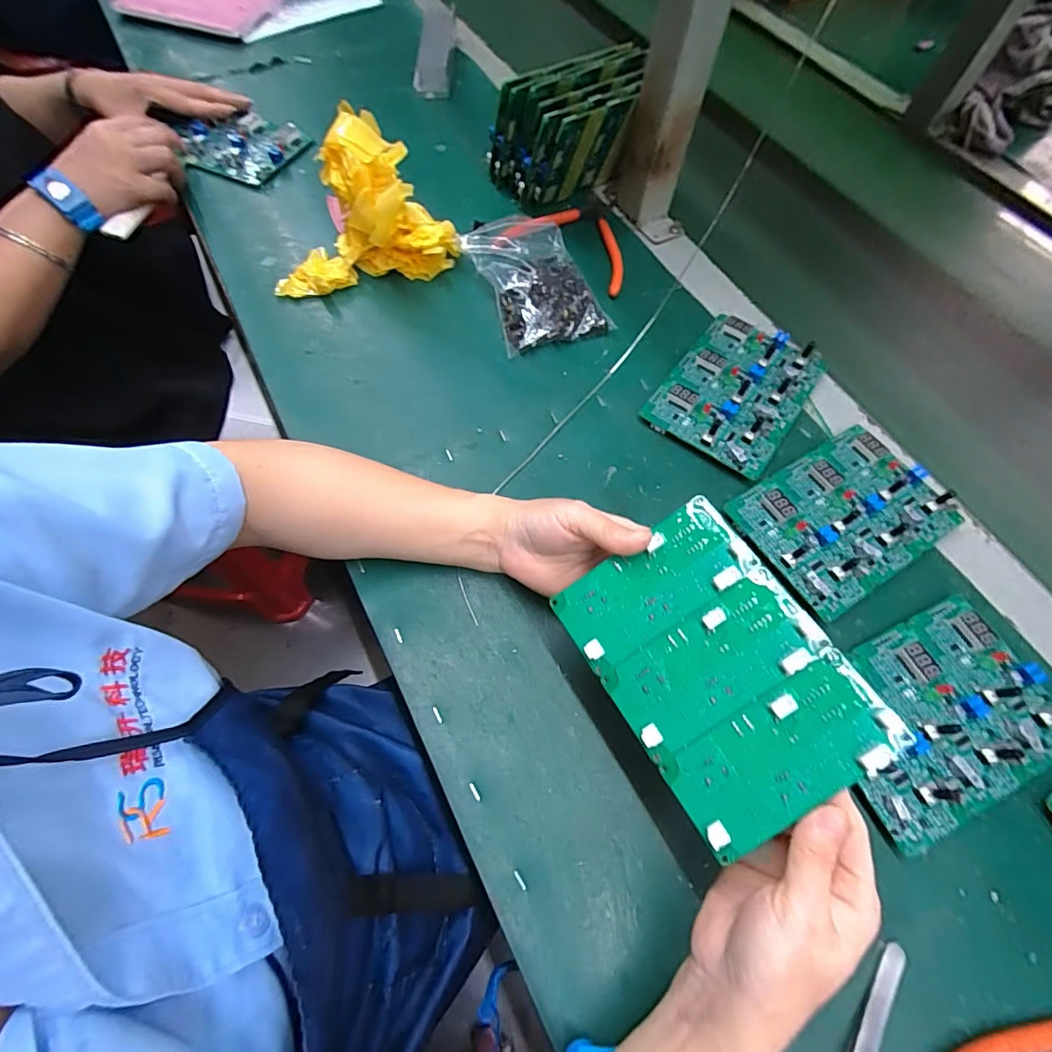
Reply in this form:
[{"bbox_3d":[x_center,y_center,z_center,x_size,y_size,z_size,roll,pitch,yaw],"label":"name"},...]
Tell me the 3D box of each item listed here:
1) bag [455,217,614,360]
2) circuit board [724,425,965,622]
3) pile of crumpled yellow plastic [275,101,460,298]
[{"bbox_3d":[0.006,-0.230,0.466,0.096,0.033,0.146,-20,67,-12],"label":"bag"},{"bbox_3d":[0.239,-0.009,0.373,0.146,0.021,0.104,-29,69,-15],"label":"circuit board"},{"bbox_3d":[-0.152,-0.283,0.439,0.167,0.102,0.085,-15,66,-9],"label":"pile of crumpled yellow plastic"}]

